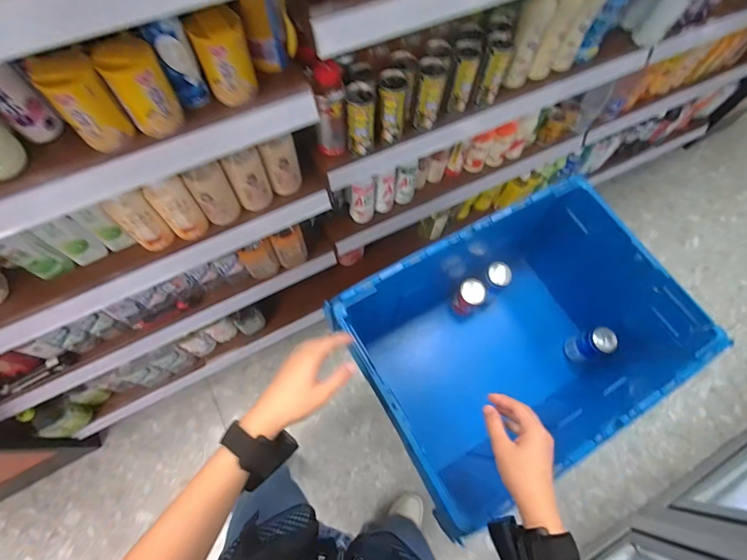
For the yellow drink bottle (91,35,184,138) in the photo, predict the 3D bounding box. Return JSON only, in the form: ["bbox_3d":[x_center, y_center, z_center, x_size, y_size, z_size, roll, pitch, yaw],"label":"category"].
[{"bbox_3d":[-0.292,-0.243,0.479,0.065,0.101,0.054,-35,74,-13],"label":"yellow drink bottle"}]

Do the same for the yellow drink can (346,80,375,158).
[{"bbox_3d":[-0.023,-0.296,0.705,0.052,0.122,0.060,4,70,1],"label":"yellow drink can"}]

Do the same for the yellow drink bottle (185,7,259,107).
[{"bbox_3d":[-0.194,-0.293,0.500,0.065,0.114,0.045,-20,71,-8],"label":"yellow drink bottle"}]

